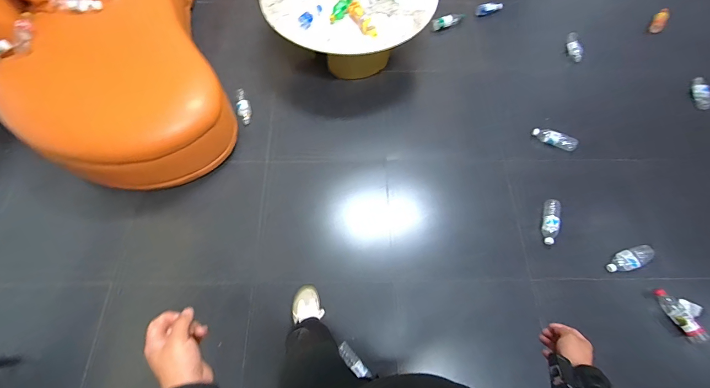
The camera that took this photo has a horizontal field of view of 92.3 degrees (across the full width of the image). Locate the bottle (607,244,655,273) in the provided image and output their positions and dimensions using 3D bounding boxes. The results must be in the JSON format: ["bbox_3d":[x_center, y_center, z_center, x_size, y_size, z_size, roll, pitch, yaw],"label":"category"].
[{"bbox_3d":[1.194,0.280,1.476,0.243,0.071,0.079,-20,67,-10],"label":"bottle"}]

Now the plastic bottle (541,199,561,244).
[{"bbox_3d":[0.874,0.127,1.521,0.068,0.078,0.215,12,65,5],"label":"plastic bottle"}]

